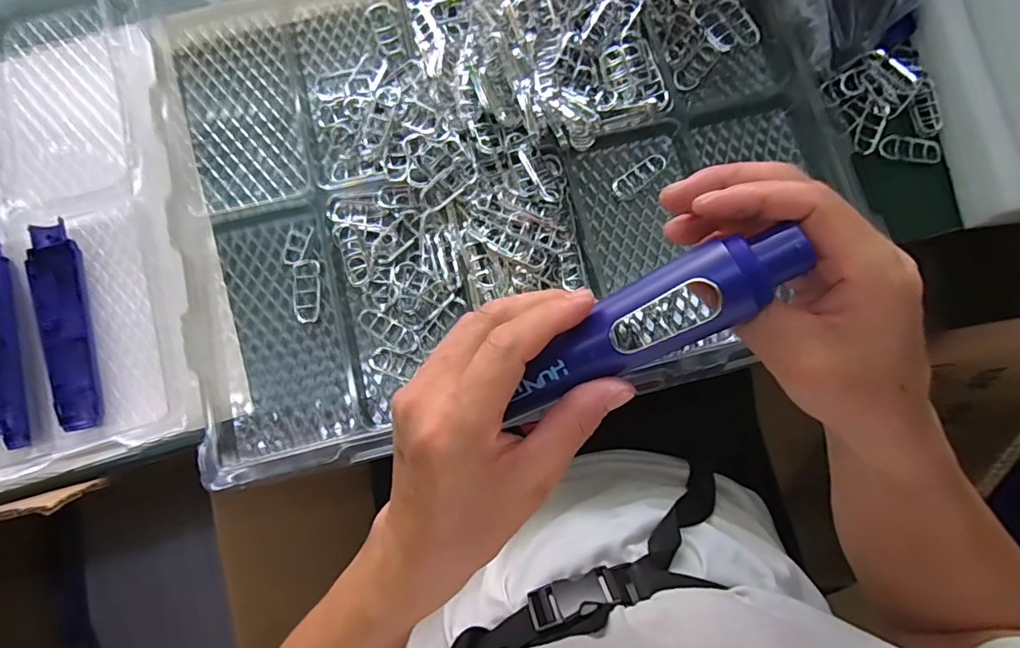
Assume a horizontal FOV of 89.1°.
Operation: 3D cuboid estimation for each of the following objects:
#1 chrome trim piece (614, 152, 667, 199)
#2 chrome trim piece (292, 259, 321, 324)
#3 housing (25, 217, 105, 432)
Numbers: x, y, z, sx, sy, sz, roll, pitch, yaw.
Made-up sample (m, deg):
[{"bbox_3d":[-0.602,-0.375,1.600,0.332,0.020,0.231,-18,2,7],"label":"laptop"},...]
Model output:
[{"bbox_3d":[0.111,-0.128,0.444,0.051,0.006,0.020,-36,83,-7],"label":"chrome trim piece"},{"bbox_3d":[-0.166,-0.027,0.424,0.021,0.007,0.052,-6,80,-2],"label":"chrome trim piece"},{"bbox_3d":[-0.347,0.000,0.404,0.035,0.013,0.165,-18,81,-4],"label":"housing"}]

